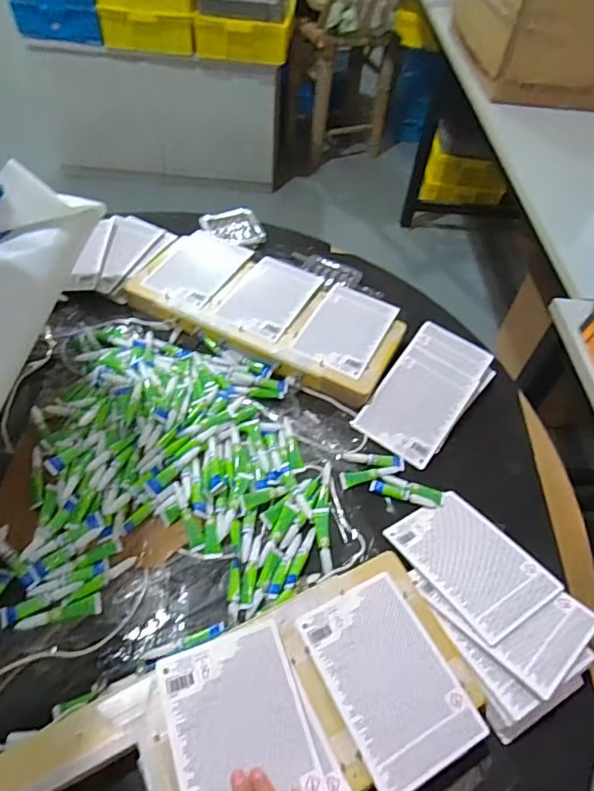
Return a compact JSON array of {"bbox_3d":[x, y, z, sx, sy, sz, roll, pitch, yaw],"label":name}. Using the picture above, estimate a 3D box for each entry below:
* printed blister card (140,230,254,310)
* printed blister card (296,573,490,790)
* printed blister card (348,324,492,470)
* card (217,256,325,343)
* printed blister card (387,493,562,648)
[{"bbox_3d":[-0.164,-0.216,0.858,0.125,0.006,0.179,21,52,11],"label":"printed blister card"},{"bbox_3d":[0.088,0.270,0.496,0.115,0.008,0.166,-20,55,-20],"label":"printed blister card"},{"bbox_3d":[0.191,-0.007,0.747,0.121,0.013,0.224,32,66,19],"label":"printed blister card"},{"bbox_3d":[-0.041,-0.162,0.819,0.114,0.010,0.169,24,53,14],"label":"card"},{"bbox_3d":[0.202,0.189,0.596,0.119,0.007,0.167,-25,43,-21],"label":"printed blister card"}]

